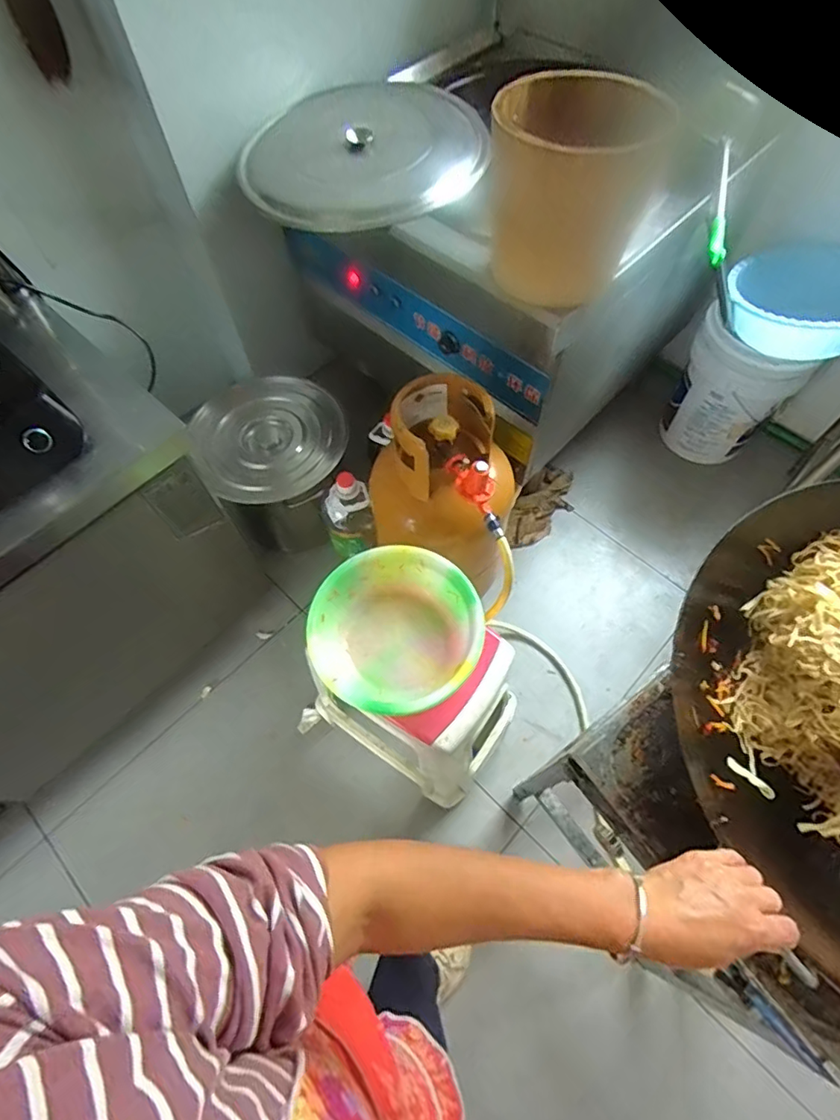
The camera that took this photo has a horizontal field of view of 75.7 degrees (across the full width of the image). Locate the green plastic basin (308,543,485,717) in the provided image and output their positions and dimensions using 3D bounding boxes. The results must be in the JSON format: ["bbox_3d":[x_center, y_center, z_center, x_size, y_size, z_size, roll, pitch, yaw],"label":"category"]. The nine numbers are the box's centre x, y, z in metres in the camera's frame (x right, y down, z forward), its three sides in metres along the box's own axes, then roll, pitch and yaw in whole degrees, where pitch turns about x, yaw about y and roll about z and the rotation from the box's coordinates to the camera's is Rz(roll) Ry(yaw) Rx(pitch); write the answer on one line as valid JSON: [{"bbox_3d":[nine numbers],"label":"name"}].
[{"bbox_3d":[-0.041,0.126,0.956,0.284,0.116,0.287,0,62,0],"label":"green plastic basin"}]

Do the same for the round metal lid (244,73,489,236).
[{"bbox_3d":[-0.107,-0.935,1.234,0.510,0.090,0.595,28,70,15],"label":"round metal lid"}]

